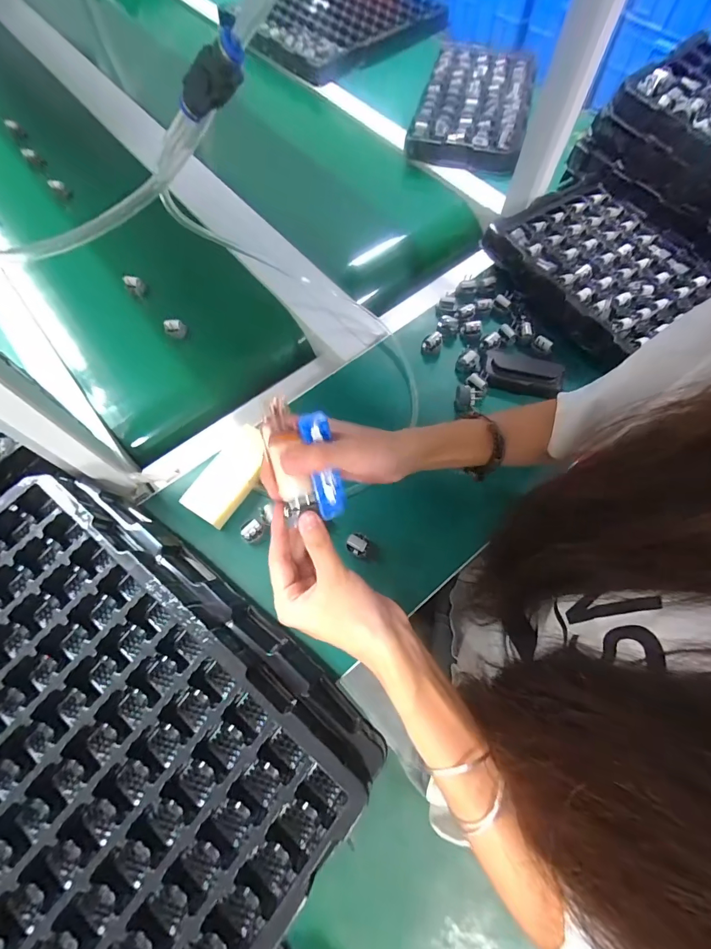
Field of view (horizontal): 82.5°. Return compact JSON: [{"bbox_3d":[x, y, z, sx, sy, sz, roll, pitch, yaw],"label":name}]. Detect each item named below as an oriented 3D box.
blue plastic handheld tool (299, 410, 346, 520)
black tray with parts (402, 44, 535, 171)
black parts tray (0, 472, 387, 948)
[{"bbox_3d":[-0.023,-0.007,0.303,0.021,0.011,0.080,-10,97,-4],"label":"blue plastic handheld tool"},{"bbox_3d":[0.232,-0.719,0.784,0.202,0.047,0.378,14,68,7],"label":"black tray with parts"},{"bbox_3d":[-0.243,0.235,0.320,0.403,0.053,0.366,35,72,14],"label":"black parts tray"}]

